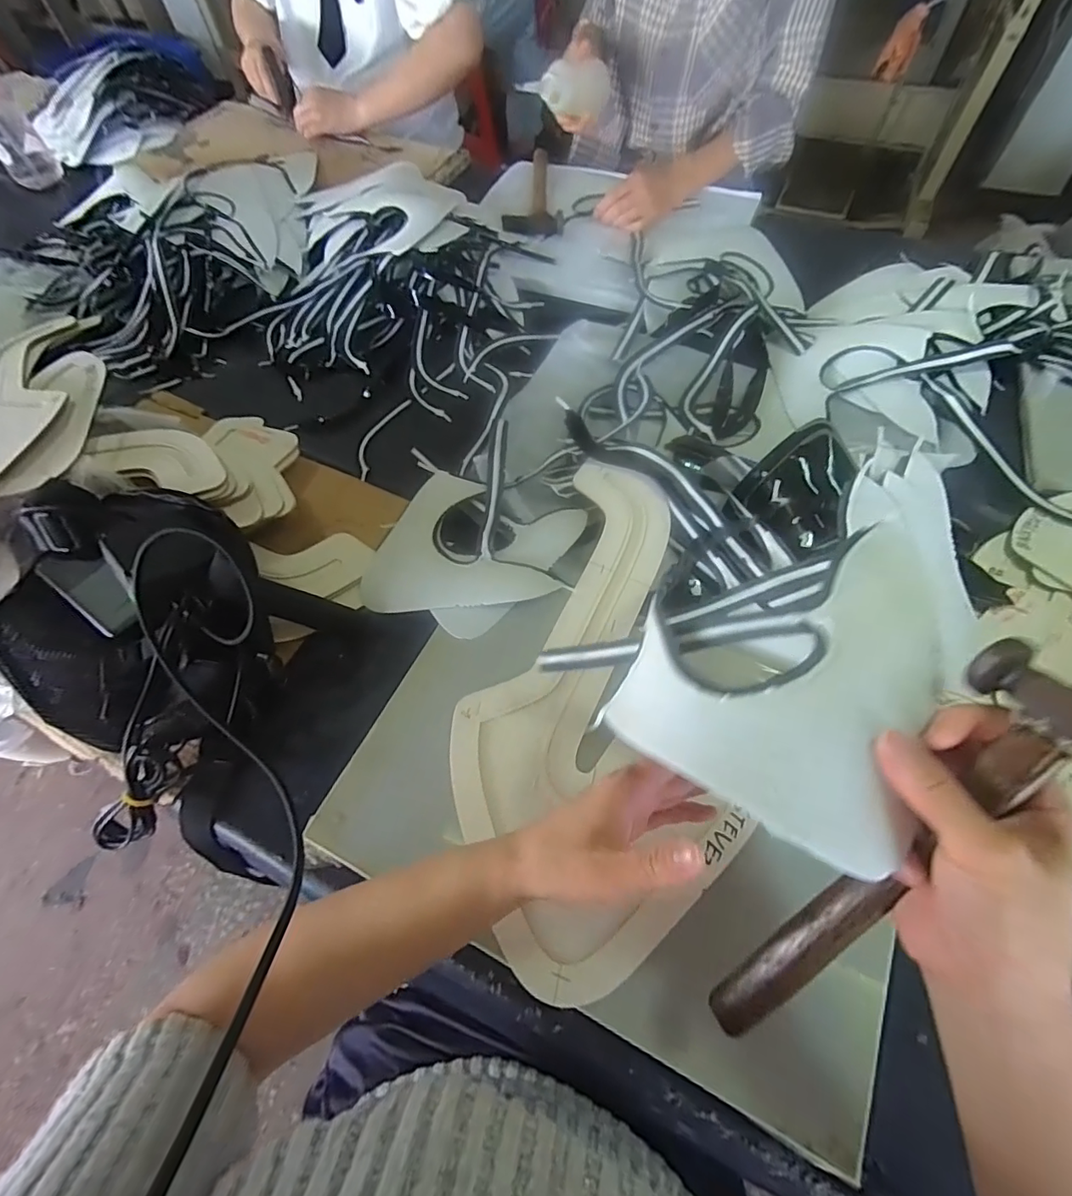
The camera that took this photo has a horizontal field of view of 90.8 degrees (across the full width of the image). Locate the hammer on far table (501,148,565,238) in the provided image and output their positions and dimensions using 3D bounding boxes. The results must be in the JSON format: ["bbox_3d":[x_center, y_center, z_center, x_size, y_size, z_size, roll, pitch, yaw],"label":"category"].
[{"bbox_3d":[-0.010,-0.631,0.824,0.089,0.023,0.209,-5,61,1],"label":"hammer on far table"}]

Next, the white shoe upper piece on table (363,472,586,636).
[{"bbox_3d":[-0.064,-0.043,0.527,0.187,0.019,0.168,17,64,12],"label":"white shoe upper piece on table"}]

